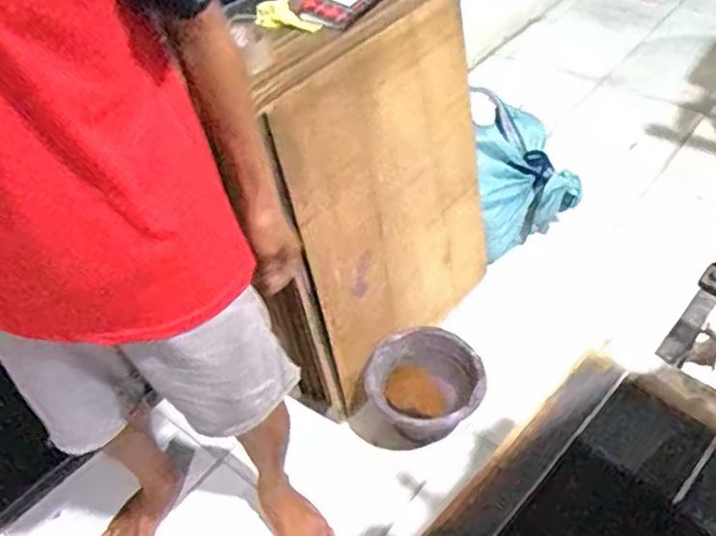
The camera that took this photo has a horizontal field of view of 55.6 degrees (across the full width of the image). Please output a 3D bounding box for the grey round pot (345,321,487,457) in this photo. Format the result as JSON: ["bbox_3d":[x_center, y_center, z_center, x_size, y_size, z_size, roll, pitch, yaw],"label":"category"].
[{"bbox_3d":[0.134,0.278,1.541,0.295,0.160,0.231,0,44,3],"label":"grey round pot"}]

